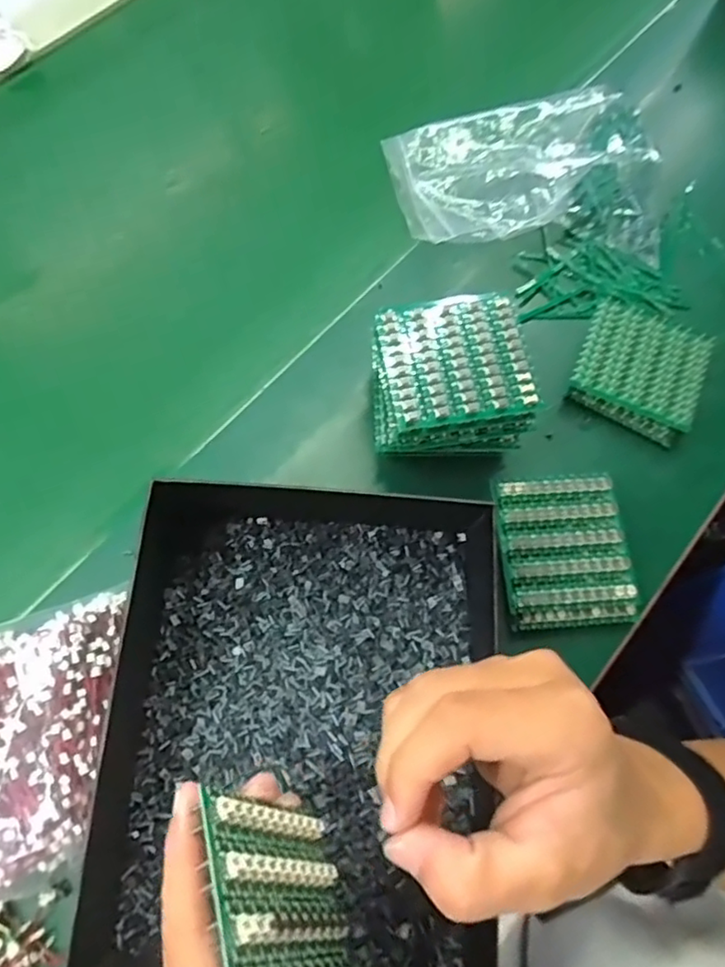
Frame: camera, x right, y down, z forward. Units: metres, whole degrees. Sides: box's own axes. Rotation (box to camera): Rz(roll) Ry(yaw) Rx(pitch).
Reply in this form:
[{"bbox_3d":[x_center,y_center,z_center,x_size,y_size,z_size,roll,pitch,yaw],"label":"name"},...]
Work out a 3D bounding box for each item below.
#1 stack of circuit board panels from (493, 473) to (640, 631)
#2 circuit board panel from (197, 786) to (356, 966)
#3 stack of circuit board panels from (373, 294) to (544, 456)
[{"bbox_3d":[0.129,0.042,0.403,0.078,0.023,0.090,-4,70,-3],"label":"stack of circuit board panels"},{"bbox_3d":[-0.023,0.154,0.219,0.006,0.077,0.081,-31,49,8],"label":"circuit board panel"},{"bbox_3d":[0.053,-0.060,0.406,0.094,0.075,0.085,-9,70,-5],"label":"stack of circuit board panels"}]

